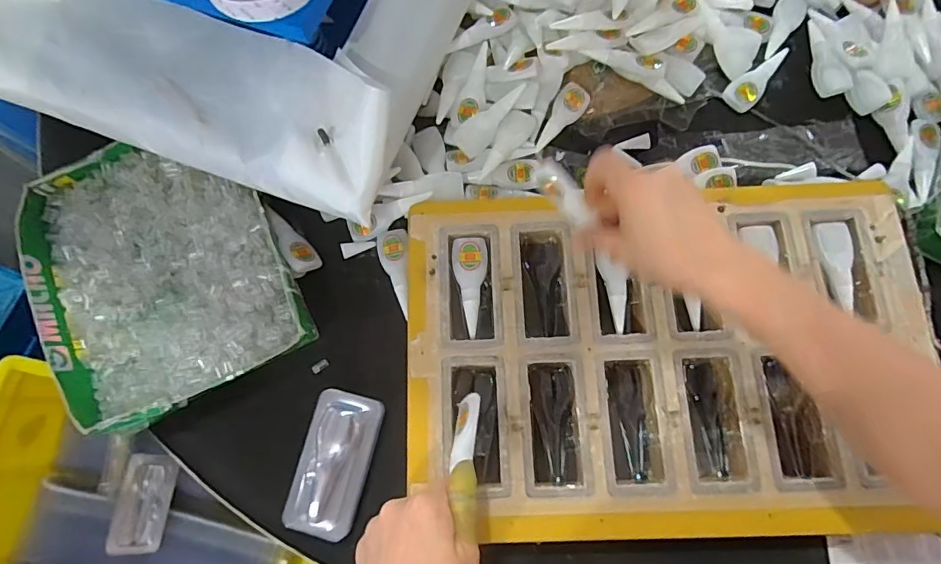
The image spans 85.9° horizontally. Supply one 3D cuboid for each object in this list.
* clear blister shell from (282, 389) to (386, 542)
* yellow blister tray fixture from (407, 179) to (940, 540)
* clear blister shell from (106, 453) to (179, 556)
[{"bbox_3d":[-0.114,0.151,0.421,0.058,0.017,0.115,14,75,5],"label":"clear blister shell"},{"bbox_3d":[0.156,0.050,0.408,0.419,0.027,0.275,-2,75,1],"label":"yellow blister tray fixture"},{"bbox_3d":[-0.404,0.275,0.629,0.056,0.016,0.116,17,76,-34],"label":"clear blister shell"}]

